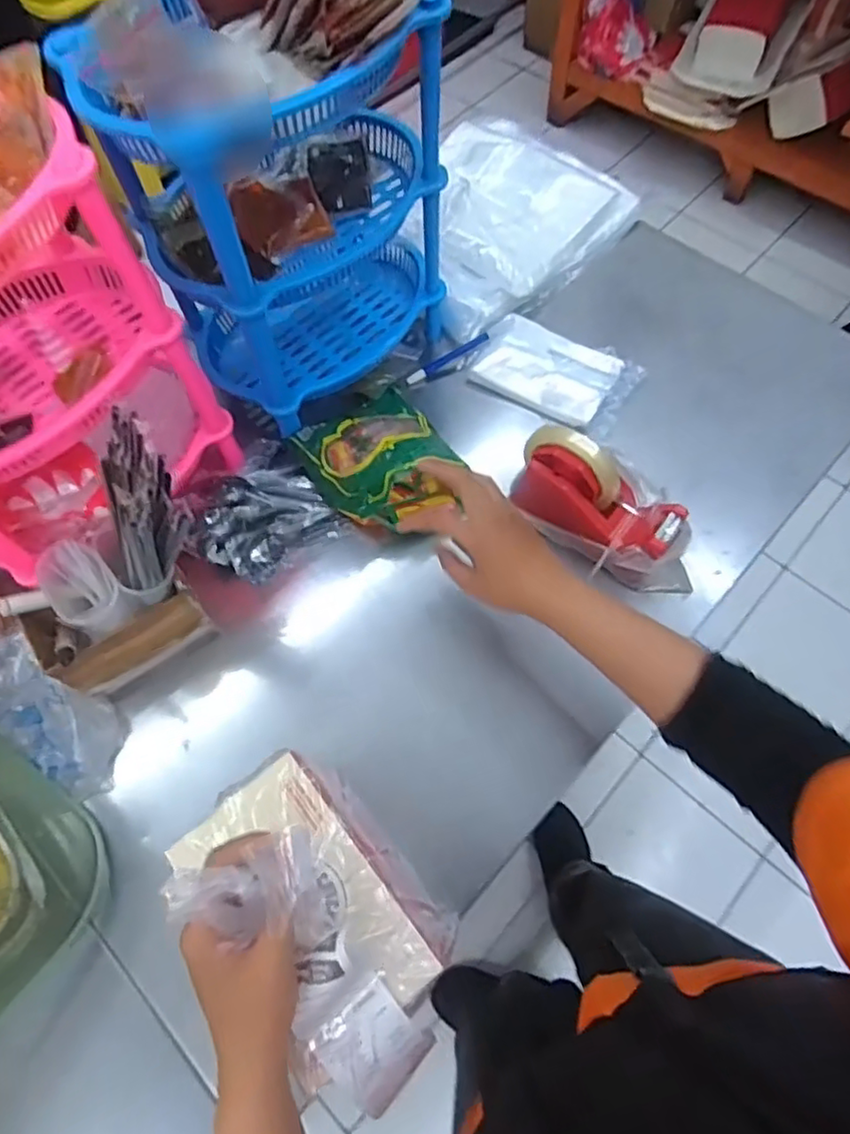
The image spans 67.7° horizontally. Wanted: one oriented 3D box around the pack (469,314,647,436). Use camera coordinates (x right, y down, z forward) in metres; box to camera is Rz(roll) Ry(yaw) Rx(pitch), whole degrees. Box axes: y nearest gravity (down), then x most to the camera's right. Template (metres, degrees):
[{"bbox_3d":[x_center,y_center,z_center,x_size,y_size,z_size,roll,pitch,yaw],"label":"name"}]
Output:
[{"bbox_3d":[0.151,-0.227,0.736,0.171,0.018,0.106,29,70,14],"label":"pack"}]

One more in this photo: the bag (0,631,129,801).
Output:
[{"bbox_3d":[-0.350,0.127,0.580,0.180,0.037,0.085,36,72,3],"label":"bag"}]

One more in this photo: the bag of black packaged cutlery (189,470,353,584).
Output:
[{"bbox_3d":[-0.167,-0.048,0.661,0.136,0.058,0.099,-37,70,-13],"label":"bag of black packaged cutlery"}]

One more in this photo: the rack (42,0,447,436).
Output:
[{"bbox_3d":[-0.126,-0.344,0.602,0.277,0.342,0.193,-35,70,-13],"label":"rack"}]

